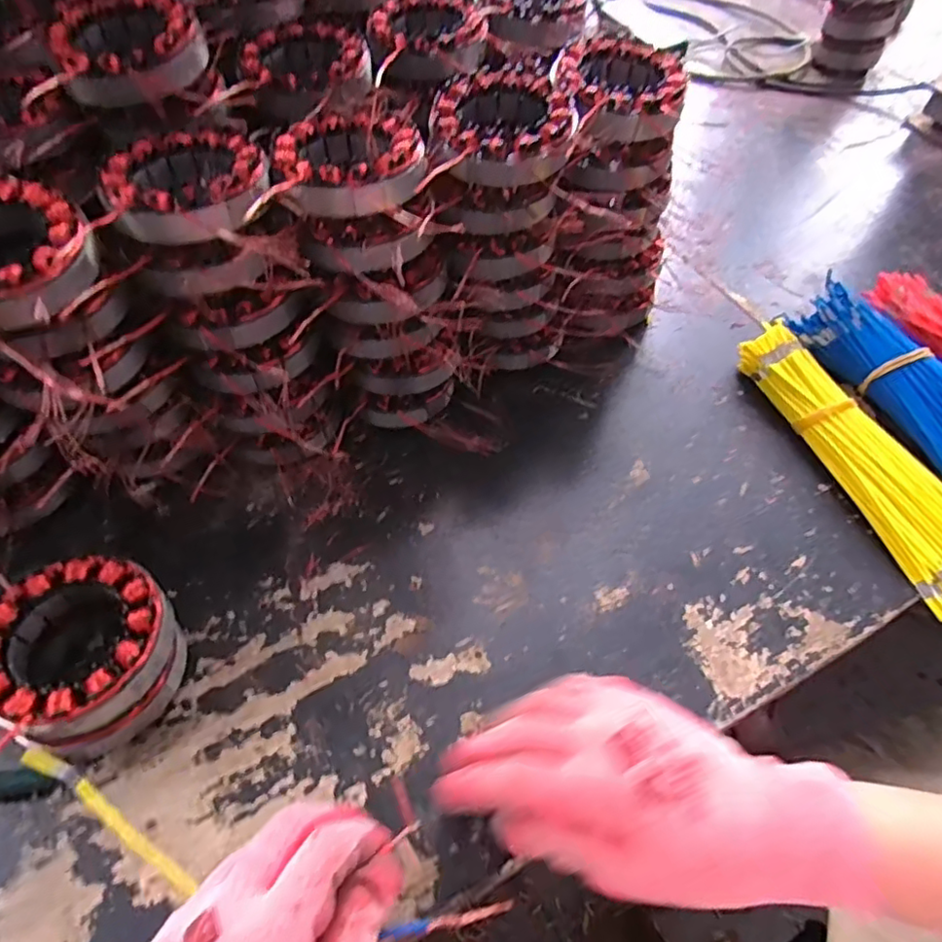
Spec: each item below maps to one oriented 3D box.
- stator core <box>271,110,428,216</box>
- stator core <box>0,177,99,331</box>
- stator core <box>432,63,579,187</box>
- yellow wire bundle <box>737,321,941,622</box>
[{"bbox_3d":[-0.069,-0.181,0.350,0.083,0.024,0.089,-3,56,-5],"label":"stator core"},{"bbox_3d":[-0.230,-0.105,0.291,0.090,0.024,0.084,27,58,15],"label":"stator core"},{"bbox_3d":[0.021,-0.214,0.373,0.082,0.029,0.091,6,55,1],"label":"stator core"},{"bbox_3d":[0.290,-0.013,0.439,0.068,0.034,0.238,-15,58,-13],"label":"yellow wire bundle"}]

